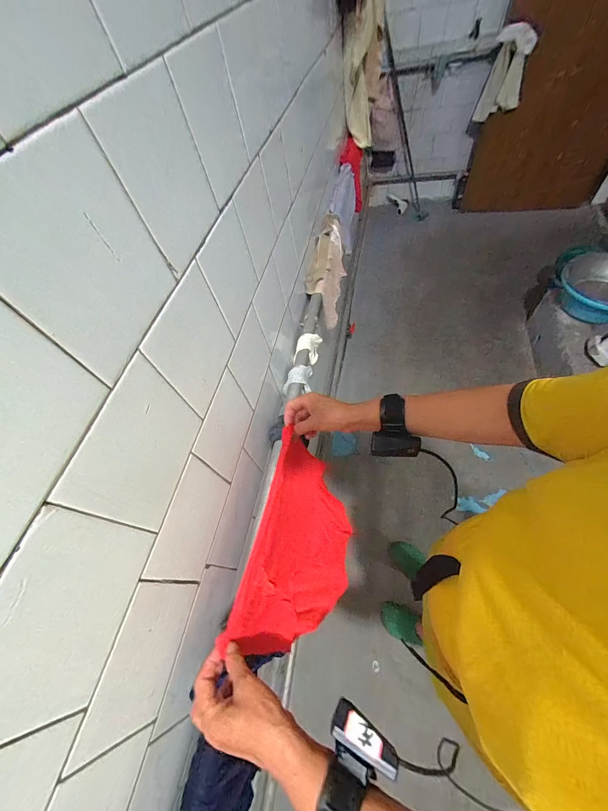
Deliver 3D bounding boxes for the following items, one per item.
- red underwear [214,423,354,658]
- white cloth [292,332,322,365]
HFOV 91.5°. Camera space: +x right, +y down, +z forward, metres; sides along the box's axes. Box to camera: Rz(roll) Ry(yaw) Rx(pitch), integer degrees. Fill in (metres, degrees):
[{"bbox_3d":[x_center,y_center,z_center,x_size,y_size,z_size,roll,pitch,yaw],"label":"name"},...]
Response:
[{"bbox_3d":[0.013,0.257,0.551,0.080,0.300,0.328,-21,44,39],"label":"red underwear"},{"bbox_3d":[0.009,-0.155,0.838,0.059,0.069,0.094,12,61,16],"label":"white cloth"}]

